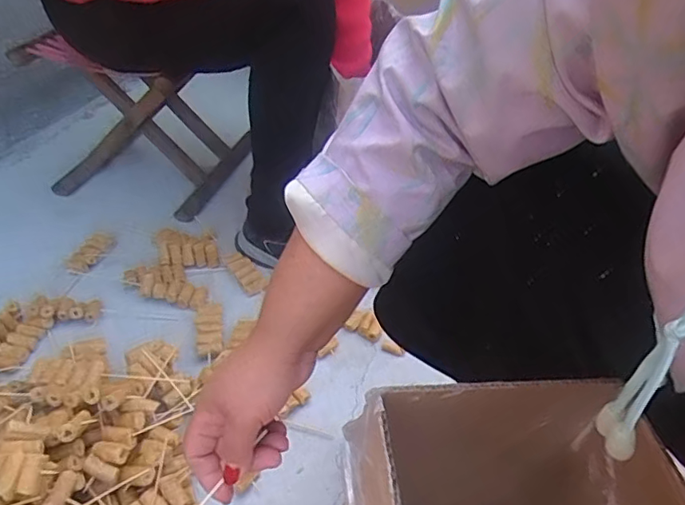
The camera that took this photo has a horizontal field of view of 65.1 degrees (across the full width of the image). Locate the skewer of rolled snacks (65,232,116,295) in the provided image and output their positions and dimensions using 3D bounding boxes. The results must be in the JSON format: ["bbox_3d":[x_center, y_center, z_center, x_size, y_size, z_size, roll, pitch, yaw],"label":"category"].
[{"bbox_3d":[-0.438,0.017,0.906,0.044,0.026,0.142,9,40,5],"label":"skewer of rolled snacks"}]

